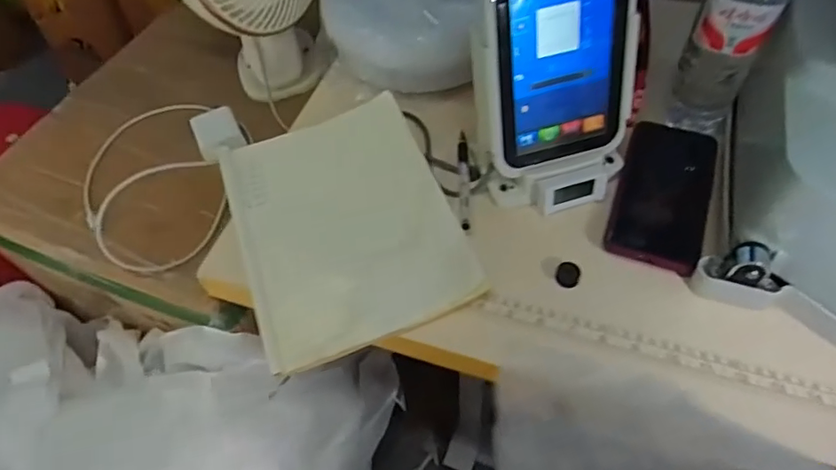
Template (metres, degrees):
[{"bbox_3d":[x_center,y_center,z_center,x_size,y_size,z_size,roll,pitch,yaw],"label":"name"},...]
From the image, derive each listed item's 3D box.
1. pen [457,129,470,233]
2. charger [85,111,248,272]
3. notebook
[{"bbox_3d":[0.045,-0.060,0.535,0.011,0.006,0.137,-2,54,4],"label":"pen"},{"bbox_3d":[-0.319,-0.071,0.653,0.211,0.035,0.242,9,55,12],"label":"charger"},{"bbox_3d":[-0.069,-0.014,0.512,0.187,0.030,0.249,-19,55,-9],"label":"notebook"}]

